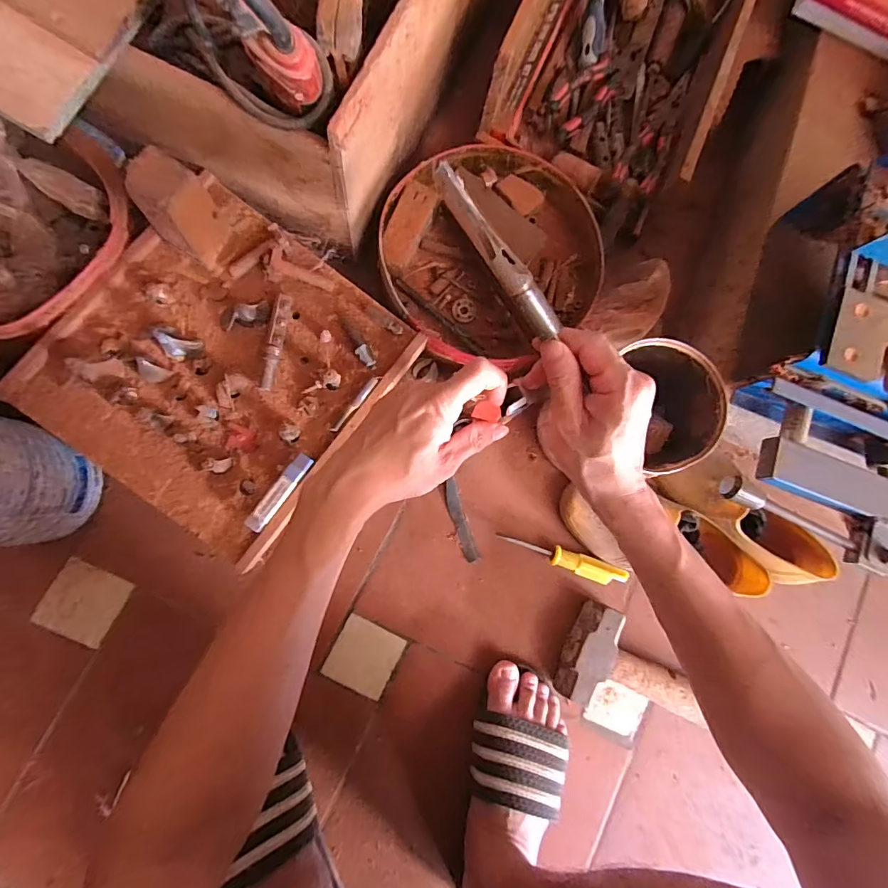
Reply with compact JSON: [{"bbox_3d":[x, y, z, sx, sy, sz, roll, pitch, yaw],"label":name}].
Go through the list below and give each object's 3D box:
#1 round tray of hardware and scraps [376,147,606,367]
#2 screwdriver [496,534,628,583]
[{"bbox_3d":[0.061,-0.228,0.548,0.266,0.069,0.260,-35,88,-9],"label":"round tray of hardware and scraps"},{"bbox_3d":[0.144,0.139,0.550,0.162,0.024,0.025,20,86,0],"label":"screwdriver"}]

